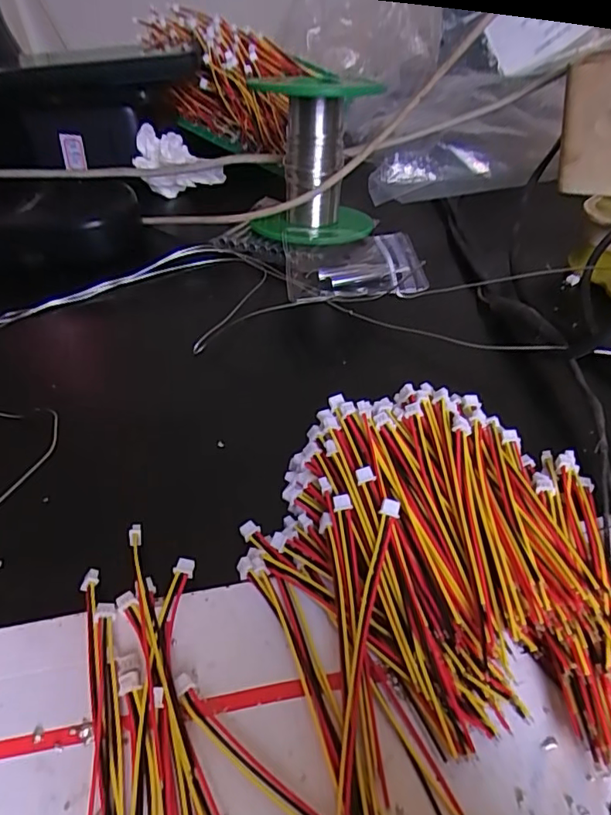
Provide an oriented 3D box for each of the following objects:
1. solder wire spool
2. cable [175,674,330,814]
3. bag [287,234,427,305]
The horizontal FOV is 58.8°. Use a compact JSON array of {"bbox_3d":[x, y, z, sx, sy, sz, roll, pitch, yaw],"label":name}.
[{"bbox_3d":[0.004,-0.128,0.282,0.062,0.074,0.062,-3,44,3],"label":"solder wire spool"},{"bbox_3d":[-0.003,0.083,0.117,0.071,0.004,0.006,27,52,29],"label":"cable"},{"bbox_3d":[0.024,-0.070,0.271,0.066,0.008,0.048,-2,44,4],"label":"bag"}]

